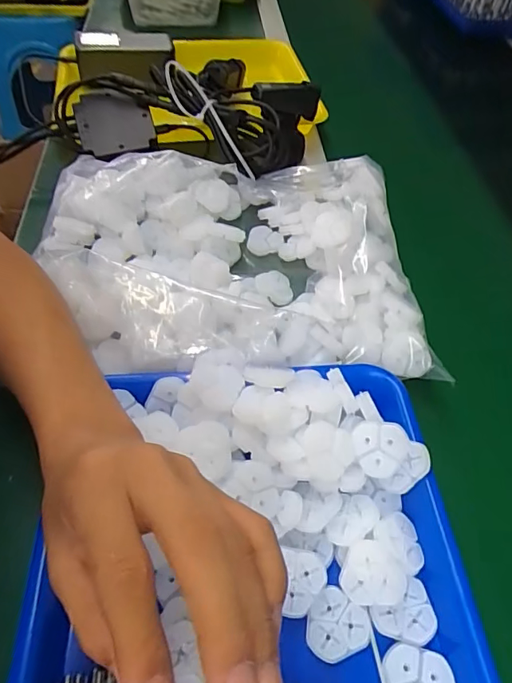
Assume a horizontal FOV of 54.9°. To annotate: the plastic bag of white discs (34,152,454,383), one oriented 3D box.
[{"bbox_3d":[-0.024,-0.076,0.446,0.320,0.060,0.251,-2,52,-5],"label":"plastic bag of white discs"}]

